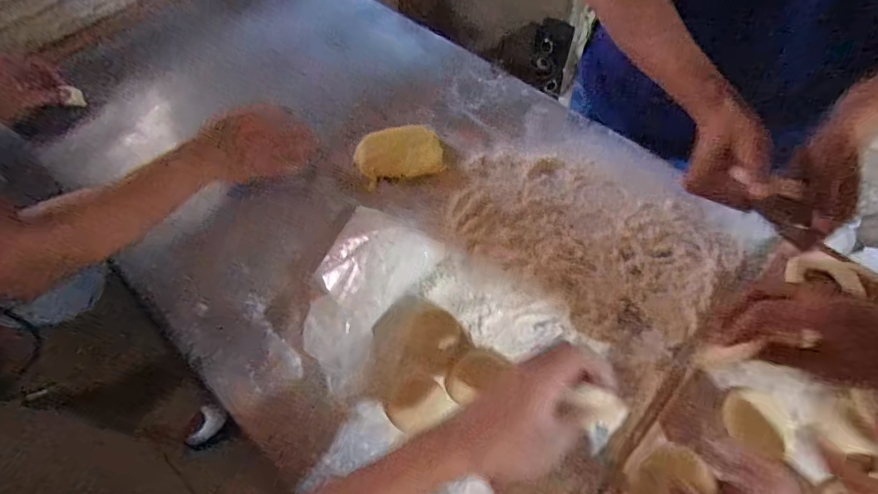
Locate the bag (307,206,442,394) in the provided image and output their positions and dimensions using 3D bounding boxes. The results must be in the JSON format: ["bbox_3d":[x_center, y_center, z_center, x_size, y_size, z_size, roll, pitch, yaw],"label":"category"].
[{"bbox_3d":[-0.095,0.038,0.538,0.116,0.072,0.218,24,59,14],"label":"bag"}]

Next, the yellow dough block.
[{"bbox_3d":[-0.057,-0.132,0.674,0.120,0.029,0.075,-10,57,-8],"label":"yellow dough block"}]

